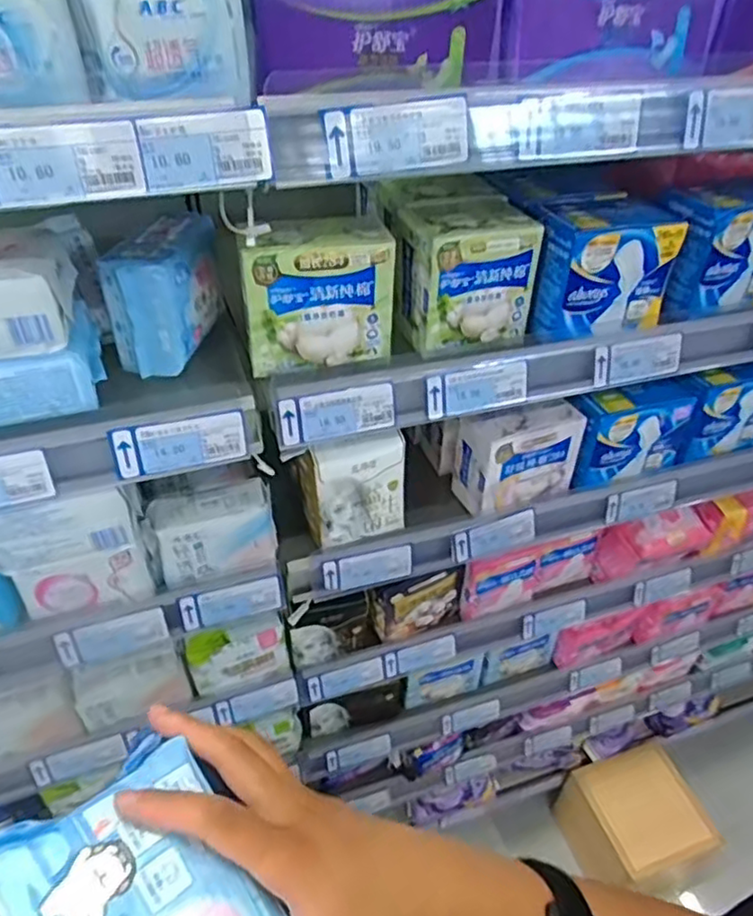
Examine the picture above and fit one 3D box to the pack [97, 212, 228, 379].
[{"bbox_3d":[-0.171,-0.137,0.539,0.061,0.088,0.111,4,40,3],"label":"pack"}]

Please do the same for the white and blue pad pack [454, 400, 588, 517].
[{"bbox_3d":[0.151,-0.006,0.691,0.117,0.103,0.062,-16,44,-20],"label":"white and blue pad pack"}]

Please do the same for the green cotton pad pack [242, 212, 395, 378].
[{"bbox_3d":[-0.050,-0.131,0.521,0.113,0.106,0.058,-11,42,-15],"label":"green cotton pad pack"}]

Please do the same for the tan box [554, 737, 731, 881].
[{"bbox_3d":[0.507,0.722,1.289,0.221,0.160,0.203,-11,42,-15],"label":"tan box"}]

